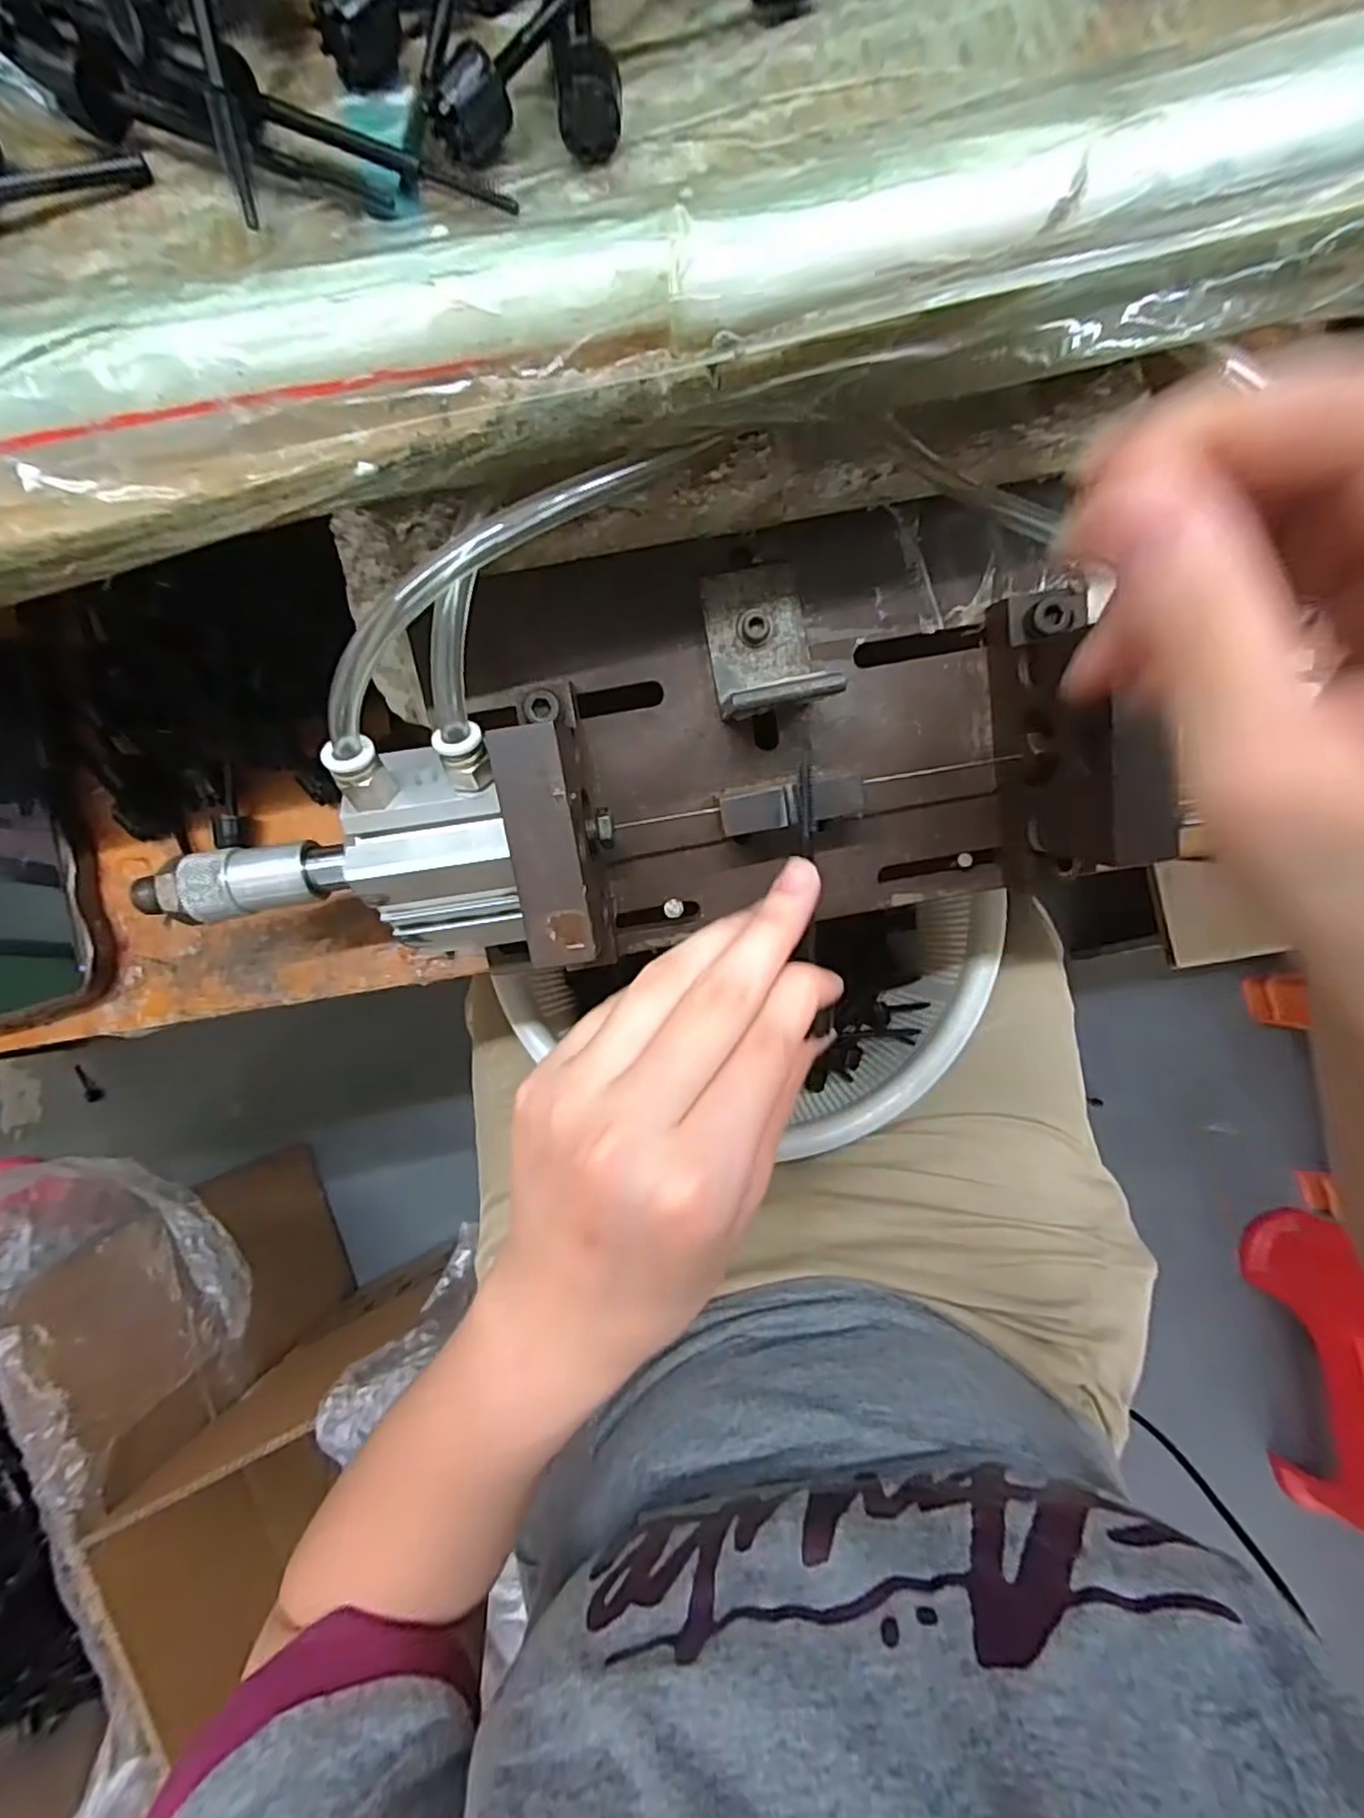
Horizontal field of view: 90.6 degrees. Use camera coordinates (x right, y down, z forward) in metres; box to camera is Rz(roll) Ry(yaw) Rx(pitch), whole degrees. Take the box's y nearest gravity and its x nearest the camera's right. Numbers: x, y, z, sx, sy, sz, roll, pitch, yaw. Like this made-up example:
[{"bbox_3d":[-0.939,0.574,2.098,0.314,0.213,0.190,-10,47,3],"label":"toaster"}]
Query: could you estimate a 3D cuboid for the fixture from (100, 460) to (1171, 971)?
[{"bbox_3d":[-0.022,-0.060,0.234,0.285,0.090,0.139,-8,85,1],"label":"fixture"}]

